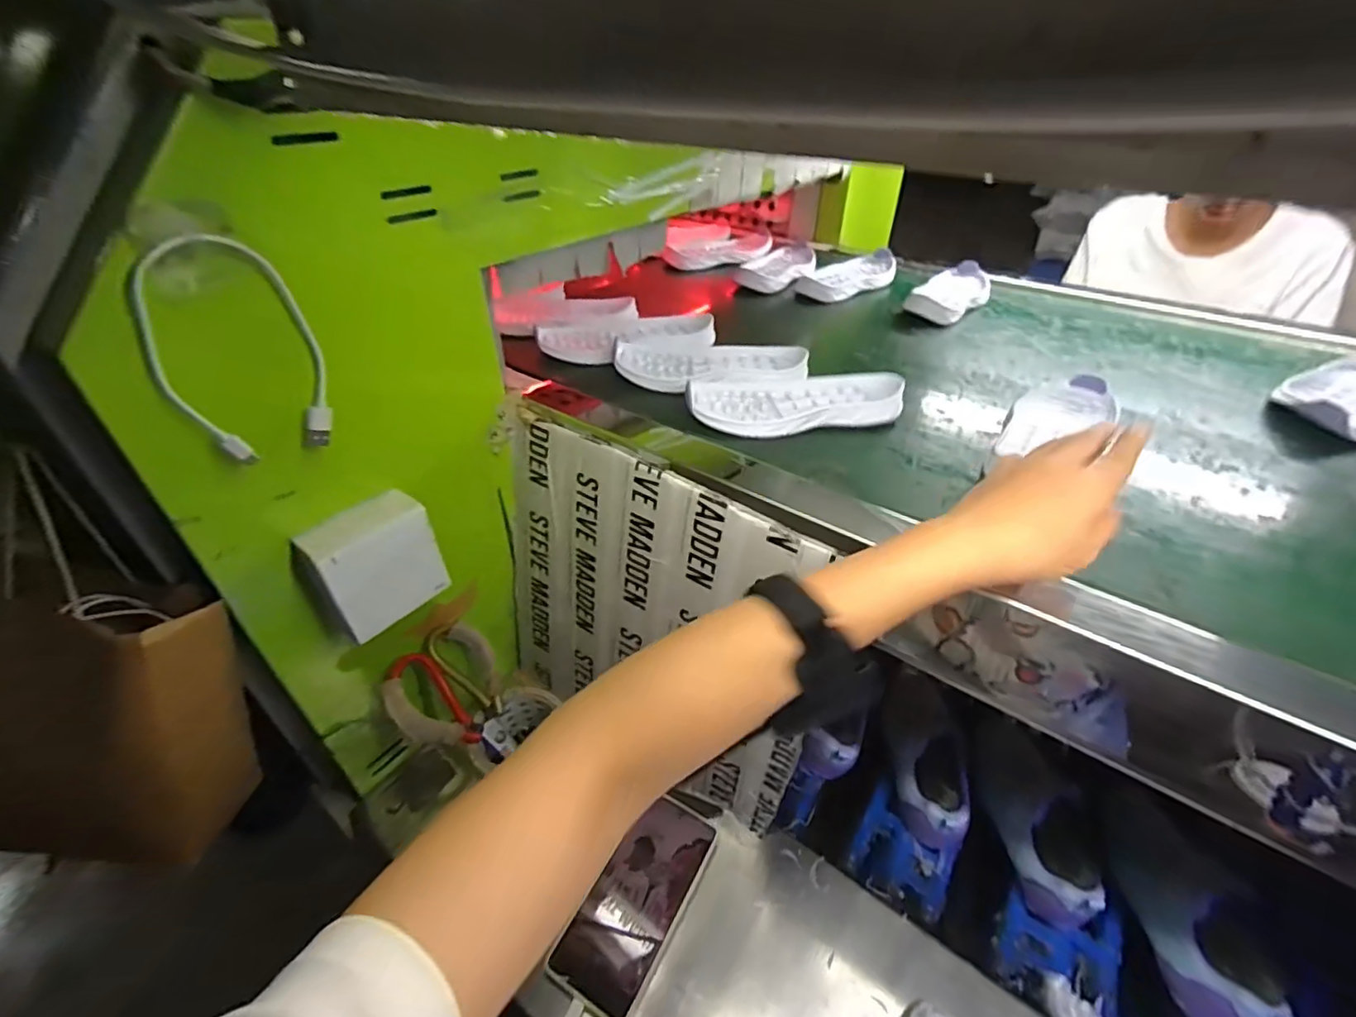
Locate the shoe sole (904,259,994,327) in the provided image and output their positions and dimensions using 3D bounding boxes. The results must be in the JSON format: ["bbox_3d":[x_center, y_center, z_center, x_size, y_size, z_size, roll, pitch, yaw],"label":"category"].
[{"bbox_3d":[0.373,-0.292,0.778,0.073,0.030,0.205,24,43,26],"label":"shoe sole"}]

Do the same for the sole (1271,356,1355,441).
[{"bbox_3d":[0.644,-0.113,0.553,0.189,0.027,0.077,-23,44,-28],"label":"sole"}]

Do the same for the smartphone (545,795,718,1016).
[{"bbox_3d":[-0.034,0.336,0.500,0.075,0.018,0.163,19,41,22],"label":"smartphone"}]

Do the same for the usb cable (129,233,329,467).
[{"bbox_3d":[-0.260,-0.092,0.345,0.022,0.127,0.088,17,28,31],"label":"usb cable"}]

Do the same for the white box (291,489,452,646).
[{"bbox_3d":[-0.235,0.043,0.447,0.052,0.082,0.088,31,47,33],"label":"white box"}]

